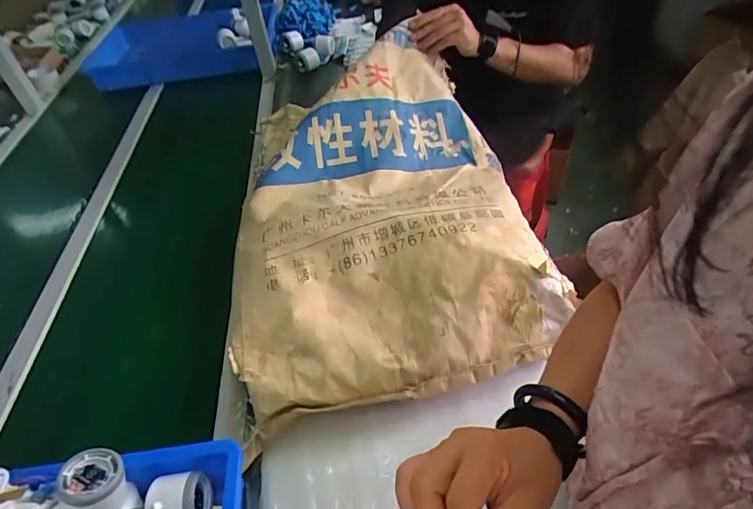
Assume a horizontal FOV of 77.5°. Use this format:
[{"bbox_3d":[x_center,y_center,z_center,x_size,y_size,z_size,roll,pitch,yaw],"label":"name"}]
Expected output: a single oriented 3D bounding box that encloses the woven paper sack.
[{"bbox_3d":[-0.011,-0.098,0.738,0.450,0.156,0.609,-13,45,-5],"label":"woven paper sack"}]

